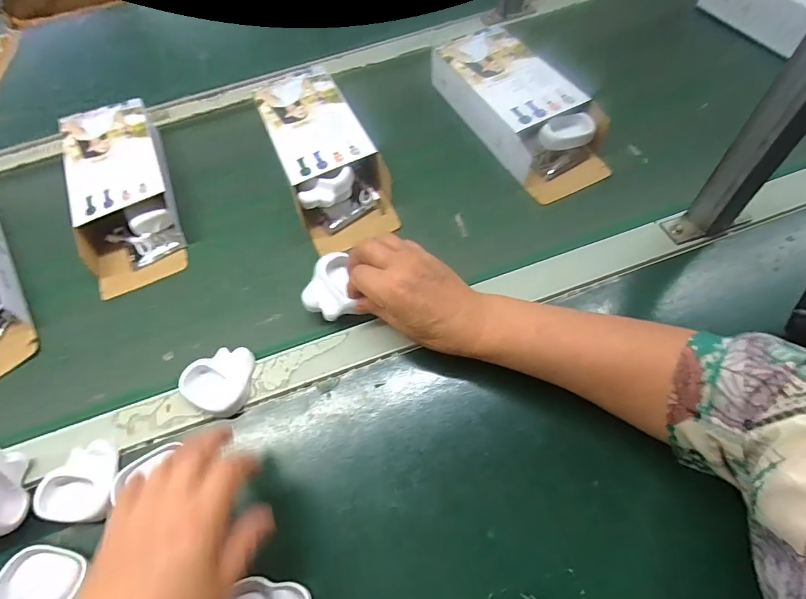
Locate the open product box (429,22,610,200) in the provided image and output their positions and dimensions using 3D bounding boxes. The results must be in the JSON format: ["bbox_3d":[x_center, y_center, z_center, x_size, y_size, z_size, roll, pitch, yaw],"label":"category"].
[{"bbox_3d":[0.134,-0.223,0.495,0.103,0.063,0.242,-28,72,-16],"label":"open product box"}]

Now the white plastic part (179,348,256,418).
[{"bbox_3d":[-0.169,0.072,0.391,0.061,0.015,0.062,-1,56,1],"label":"white plastic part"}]

